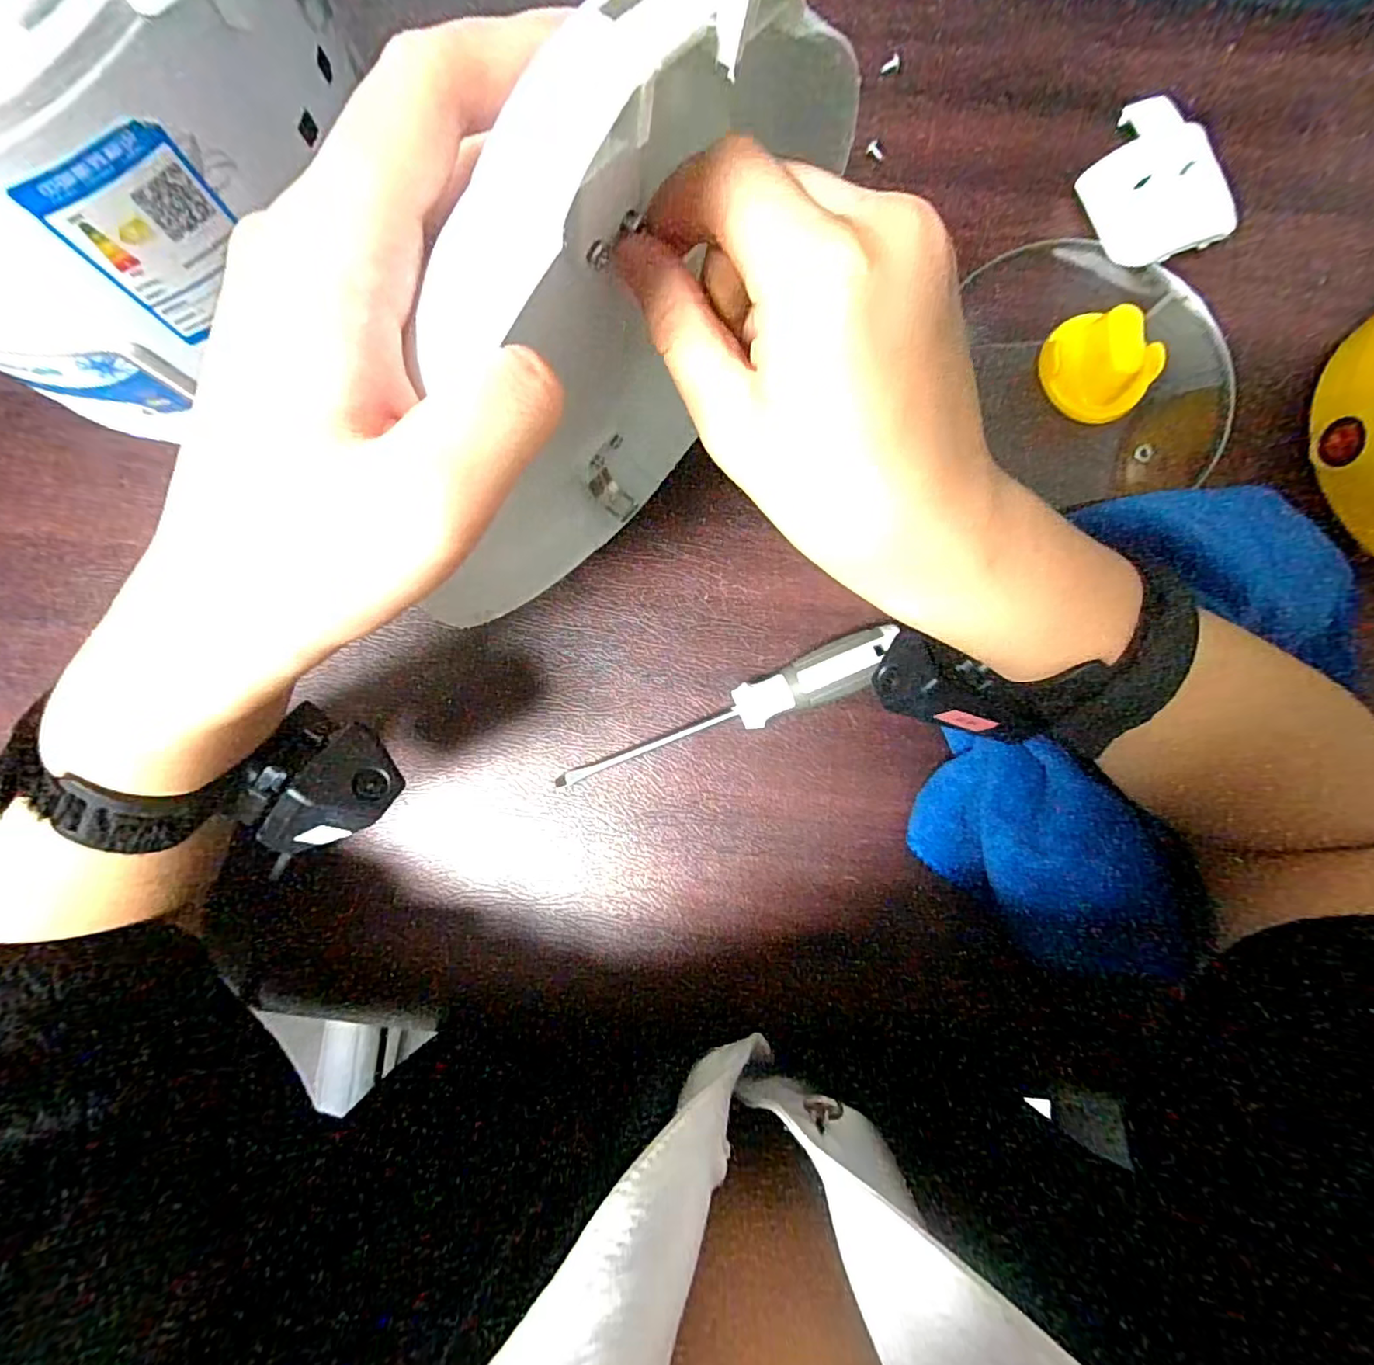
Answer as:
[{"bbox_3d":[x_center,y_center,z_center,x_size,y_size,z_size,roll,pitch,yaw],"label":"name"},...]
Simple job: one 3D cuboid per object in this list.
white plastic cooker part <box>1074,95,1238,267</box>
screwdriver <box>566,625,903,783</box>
[{"bbox_3d":[0.251,-0.268,0.324,0.072,0.015,0.077,-18,86,0],"label":"white plastic cooker part"},{"bbox_3d":[0.017,0.019,0.301,0.172,0.031,0.024,-23,86,0],"label":"screwdriver"}]

